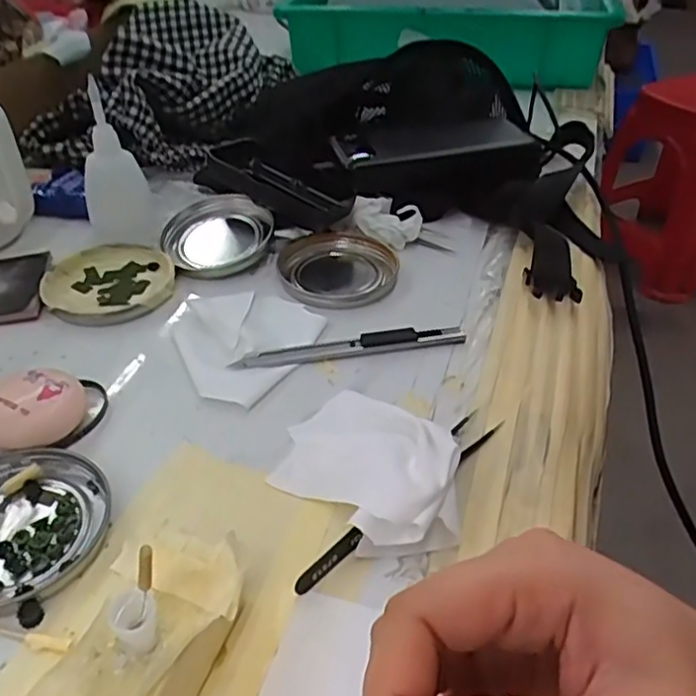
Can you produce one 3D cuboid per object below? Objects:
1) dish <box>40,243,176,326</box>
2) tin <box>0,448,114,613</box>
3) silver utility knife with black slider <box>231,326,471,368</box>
[{"bbox_3d":[-0.151,-0.040,0.419,0.078,0.011,0.078,0,40,0],"label":"dish"},{"bbox_3d":[-0.144,0.075,0.280,0.075,0.008,0.076,0,40,0],"label":"tin"},{"bbox_3d":[0.002,-0.001,0.373,0.129,0.007,0.013,-6,40,-8],"label":"silver utility knife with black slider"}]

